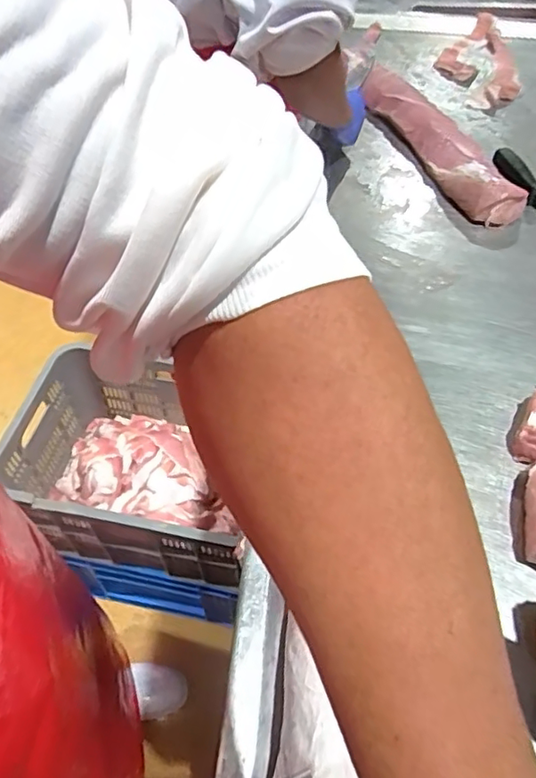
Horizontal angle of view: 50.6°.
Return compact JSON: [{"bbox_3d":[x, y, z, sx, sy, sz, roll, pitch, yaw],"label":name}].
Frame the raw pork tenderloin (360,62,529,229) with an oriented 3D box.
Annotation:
[{"bbox_3d":[0.283,-0.437,0.975,0.092,0.048,0.445,-16,54,-12],"label":"raw pork tenderloin"}]

